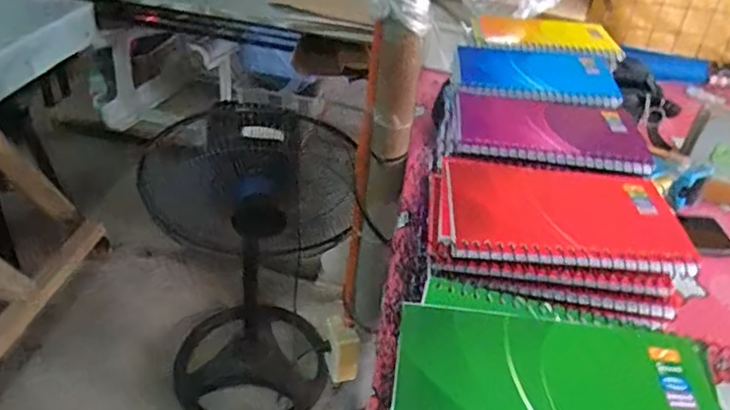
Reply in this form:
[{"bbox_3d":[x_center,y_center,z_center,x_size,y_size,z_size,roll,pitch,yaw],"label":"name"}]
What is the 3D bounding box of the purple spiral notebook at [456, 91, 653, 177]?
[{"bbox_3d":[0.135,-0.060,0.428,0.131,0.010,0.100,8,37,4],"label":"purple spiral notebook"}]

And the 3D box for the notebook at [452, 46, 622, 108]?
[{"bbox_3d":[0.147,-0.115,0.500,0.141,0.011,0.092,6,37,2],"label":"notebook"}]

